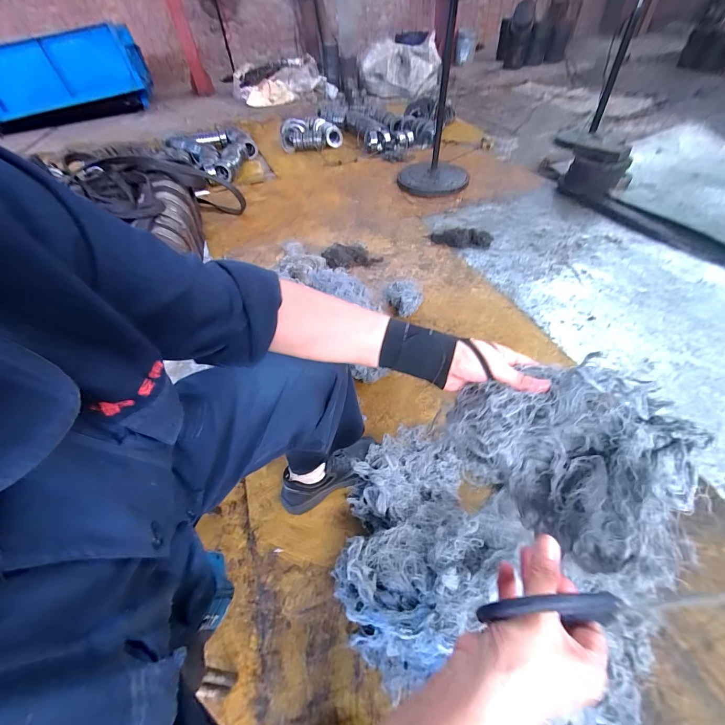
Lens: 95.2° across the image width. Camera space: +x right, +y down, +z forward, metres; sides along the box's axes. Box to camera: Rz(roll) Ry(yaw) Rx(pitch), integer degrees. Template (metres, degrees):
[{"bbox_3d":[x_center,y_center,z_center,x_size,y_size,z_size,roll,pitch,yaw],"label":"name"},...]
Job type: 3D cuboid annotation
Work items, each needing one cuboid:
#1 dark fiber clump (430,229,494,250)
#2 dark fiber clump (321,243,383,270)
[{"bbox_3d":[0.438,-0.558,1.479,0.270,0.039,0.122,9,52,14],"label":"dark fiber clump"},{"bbox_3d":[-0.045,-0.472,1.466,0.262,0.066,0.117,-6,50,2],"label":"dark fiber clump"}]

